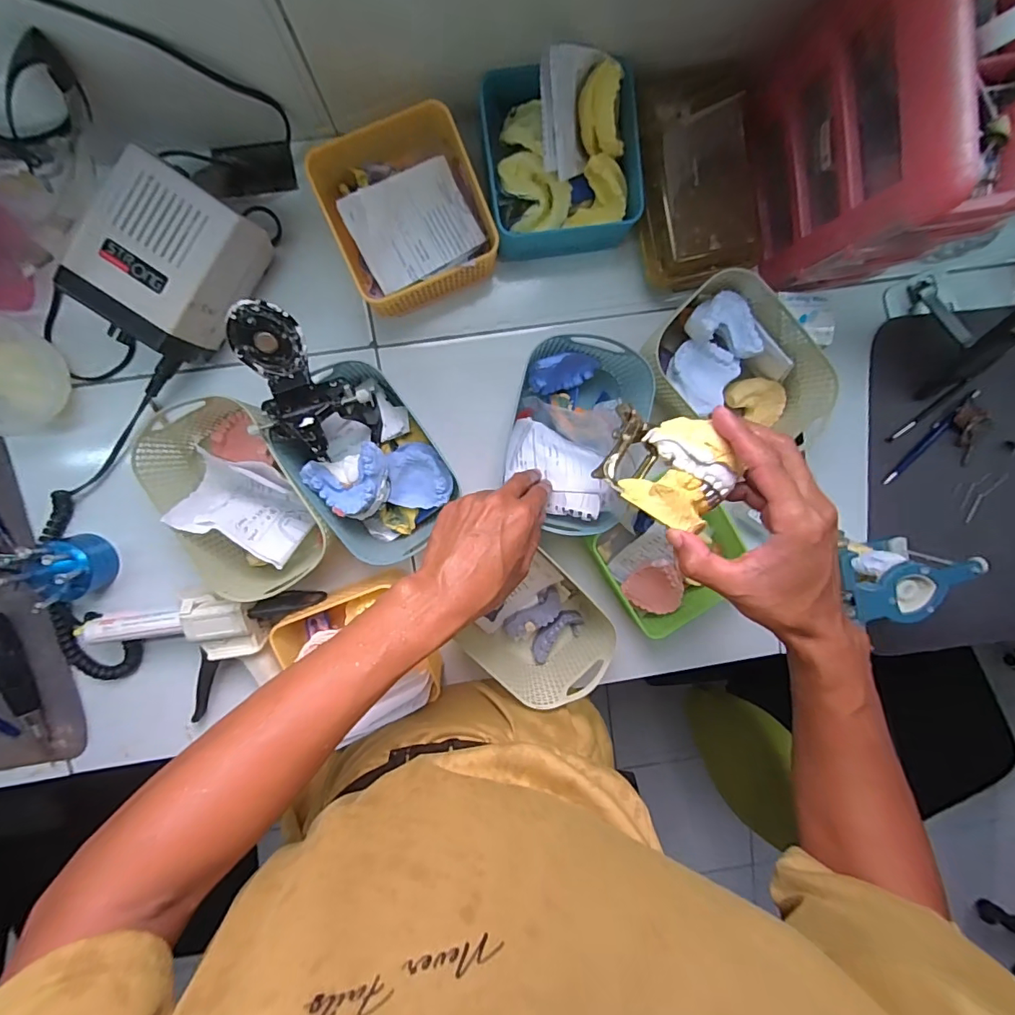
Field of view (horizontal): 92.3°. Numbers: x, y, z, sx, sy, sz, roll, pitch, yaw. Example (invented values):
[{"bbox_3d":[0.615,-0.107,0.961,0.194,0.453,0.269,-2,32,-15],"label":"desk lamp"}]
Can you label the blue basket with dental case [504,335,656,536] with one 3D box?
[{"bbox_3d":[0.064,-0.068,0.462,0.111,0.076,0.173,16,97,-6],"label":"blue basket with dental case"}]

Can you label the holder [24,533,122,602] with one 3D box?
[{"bbox_3d":[-0.422,0.062,0.463,0.055,0.057,0.061,-17,99,-1],"label":"holder"}]

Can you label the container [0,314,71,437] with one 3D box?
[{"bbox_3d":[-0.455,-0.119,0.445,0.086,0.036,0.101,6,98,-5],"label":"container"}]

